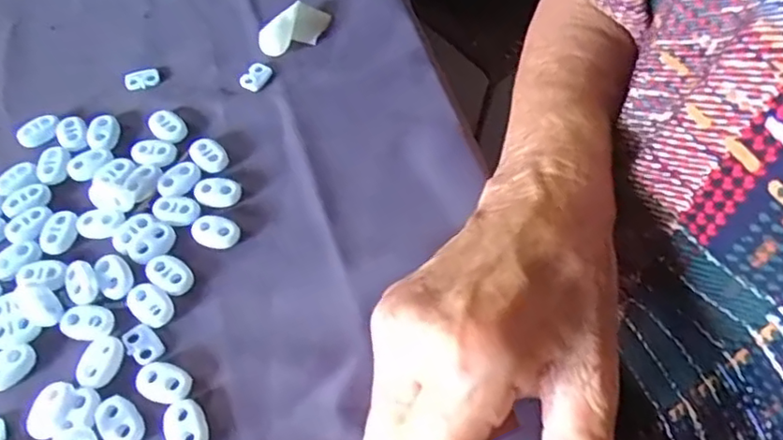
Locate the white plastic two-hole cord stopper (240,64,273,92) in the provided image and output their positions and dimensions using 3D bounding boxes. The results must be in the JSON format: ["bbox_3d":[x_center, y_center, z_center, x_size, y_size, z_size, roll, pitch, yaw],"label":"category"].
[{"bbox_3d":[-0.076,-0.080,0.346,0.011,0.005,0.018,23,60,16],"label":"white plastic two-hole cord stopper"}]

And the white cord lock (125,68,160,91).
[{"bbox_3d":[-0.140,-0.080,0.346,0.019,0.006,0.010,-24,59,-14],"label":"white cord lock"}]

